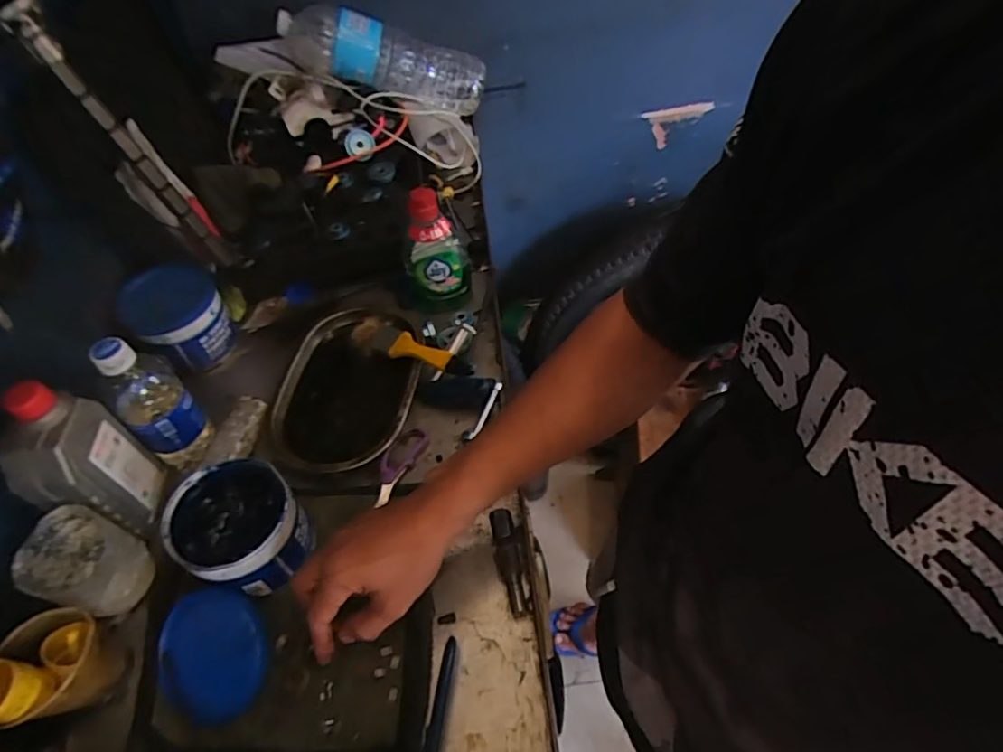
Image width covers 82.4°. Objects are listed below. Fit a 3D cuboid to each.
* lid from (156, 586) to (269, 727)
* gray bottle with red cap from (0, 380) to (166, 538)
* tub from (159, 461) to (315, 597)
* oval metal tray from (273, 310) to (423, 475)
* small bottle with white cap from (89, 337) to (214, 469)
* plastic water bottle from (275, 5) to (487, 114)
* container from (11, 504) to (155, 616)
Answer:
[{"bbox_3d":[-0.240,0.230,0.473,0.089,0.006,0.099,-27,76,-1],"label":"lid"},{"bbox_3d":[-0.369,0.077,0.505,0.051,0.156,0.082,-6,54,0],"label":"gray bottle with red cap"},{"bbox_3d":[-0.231,0.138,0.513,0.094,0.081,0.102,-2,54,3],"label":"tub"},{"bbox_3d":[-0.168,0.011,0.652,0.148,0.035,0.218,11,56,12],"label":"oval metal tray"},{"bbox_3d":[-0.340,0.027,0.563,0.059,0.165,0.052,-36,59,-20],"label":"small bottle with white cap"},{"bbox_3d":[-0.176,-0.484,0.878,0.302,0.098,0.072,9,52,-17],"label":"plastic water bottle"},{"bbox_3d":[-0.350,0.163,0.494,0.069,0.088,0.069,-2,54,3],"label":"container"}]

